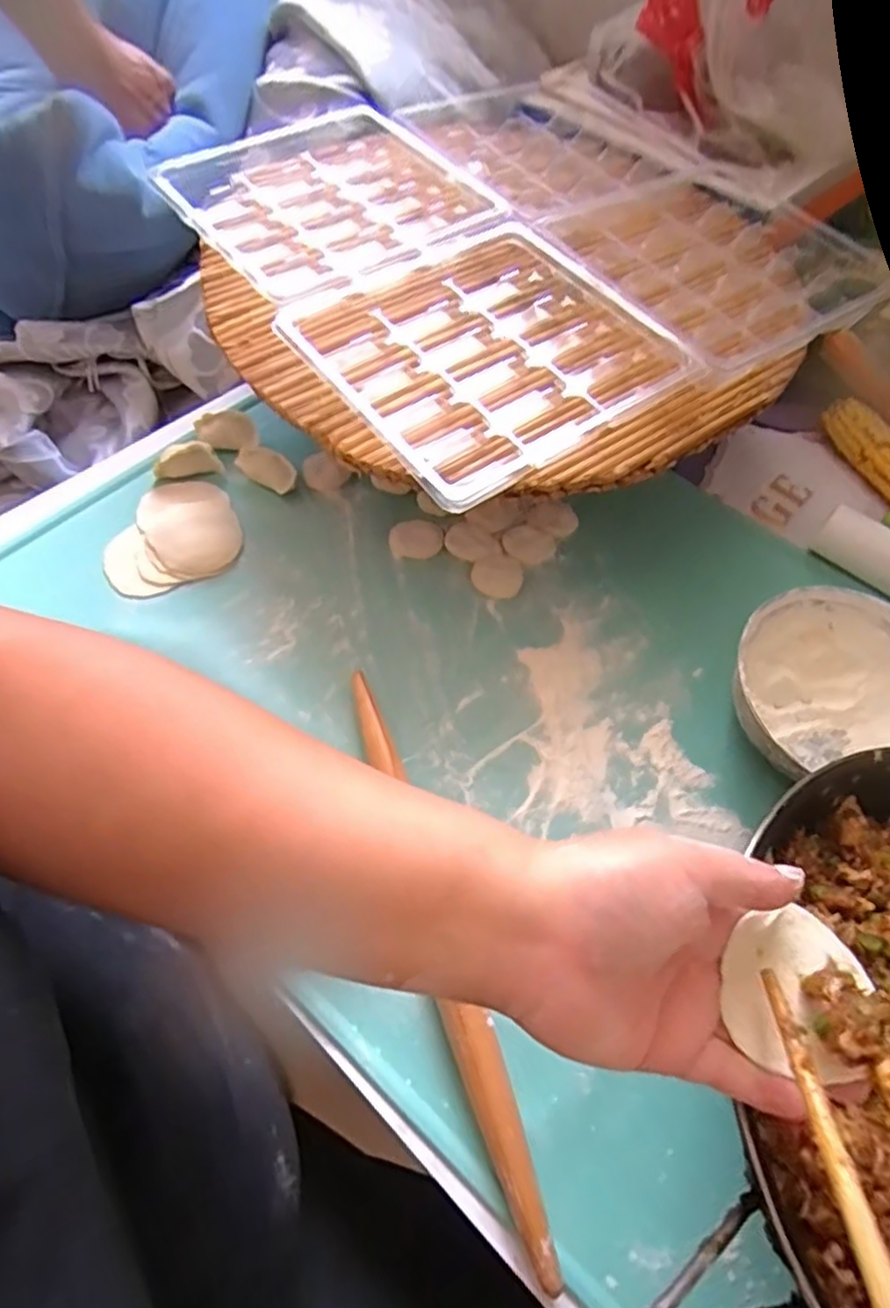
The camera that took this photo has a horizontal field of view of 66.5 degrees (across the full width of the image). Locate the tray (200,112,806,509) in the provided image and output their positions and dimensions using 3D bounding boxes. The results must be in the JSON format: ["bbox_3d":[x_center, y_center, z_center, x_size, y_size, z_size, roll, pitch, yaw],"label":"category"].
[{"bbox_3d":[0.040,-0.285,0.505,0.404,0.039,0.405,2,59,-3],"label":"tray"}]

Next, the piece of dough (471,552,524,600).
[{"bbox_3d":[0.040,-0.060,0.519,0.039,0.004,0.039,2,59,-3],"label":"piece of dough"}]

